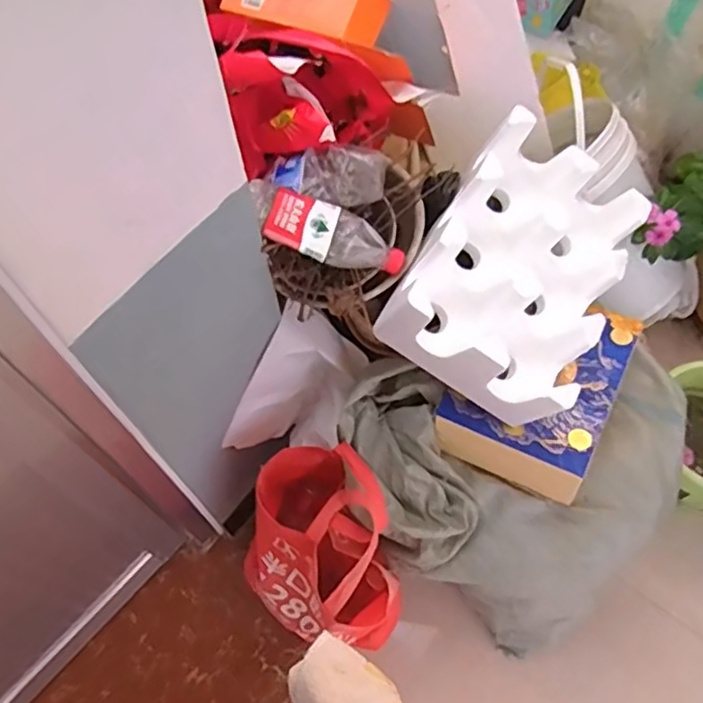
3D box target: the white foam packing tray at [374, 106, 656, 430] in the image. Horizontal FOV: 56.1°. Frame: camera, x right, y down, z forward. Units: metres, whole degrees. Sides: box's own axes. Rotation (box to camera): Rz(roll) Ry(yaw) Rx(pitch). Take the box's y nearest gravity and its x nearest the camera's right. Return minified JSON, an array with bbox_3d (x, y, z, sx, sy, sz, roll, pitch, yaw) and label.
[{"bbox_3d":[0.227,-0.113,0.910,0.260,0.137,0.375,38,67,-10],"label":"white foam packing tray"}]

